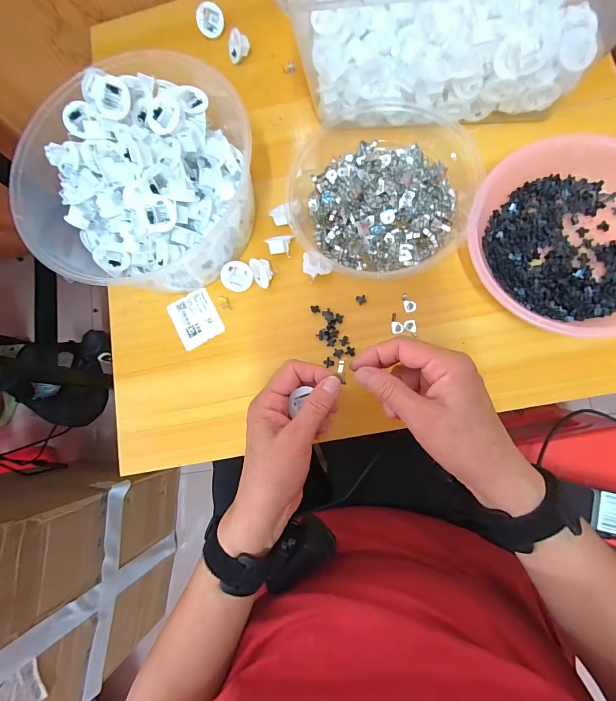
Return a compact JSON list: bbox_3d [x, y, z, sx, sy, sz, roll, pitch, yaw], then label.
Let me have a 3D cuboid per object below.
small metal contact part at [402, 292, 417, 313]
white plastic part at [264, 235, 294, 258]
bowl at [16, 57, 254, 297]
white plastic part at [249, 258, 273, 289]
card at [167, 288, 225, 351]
[{"bbox_3d":[0.104,-0.050,0.353,0.012,0.004,0.020,-11,81,6],"label":"small metal contact part"},{"bbox_3d":[-0.030,-0.112,0.371,0.028,0.019,0.020,0,82,8],"label":"white plastic part"},{"bbox_3d":[-0.164,-0.175,0.354,0.215,0.086,0.209,-1,82,7],"label":"bowl"},{"bbox_3d":[-0.048,-0.082,0.367,0.021,0.018,0.030,-20,80,4],"label":"white plastic part"},{"bbox_3d":[-0.125,-0.035,0.386,0.048,0.004,0.060,-29,77,-3],"label":"card"}]

